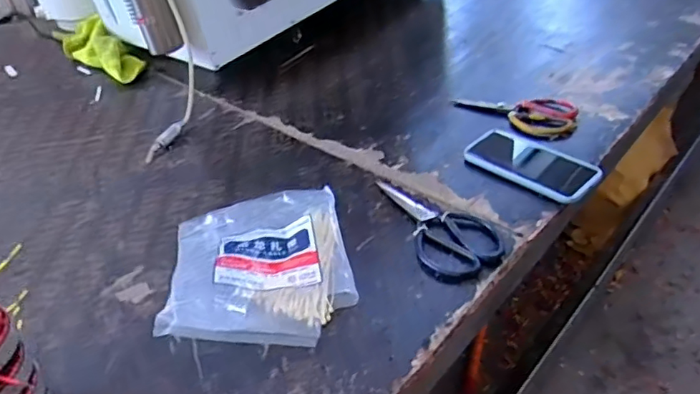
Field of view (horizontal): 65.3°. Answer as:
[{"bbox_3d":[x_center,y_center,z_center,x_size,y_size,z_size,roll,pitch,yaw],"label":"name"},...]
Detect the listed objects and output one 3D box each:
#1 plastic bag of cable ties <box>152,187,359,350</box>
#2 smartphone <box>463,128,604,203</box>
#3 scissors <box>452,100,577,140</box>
[{"bbox_3d":[-0.106,0.060,0.633,0.196,0.055,0.243,-11,40,-5],"label":"plastic bag of cable ties"},{"bbox_3d":[0.241,-0.048,0.743,0.093,0.016,0.178,-32,46,-27],"label":"smartphone"},{"bbox_3d":[0.247,-0.127,0.840,0.188,0.021,0.094,12,43,22],"label":"scissors"}]

